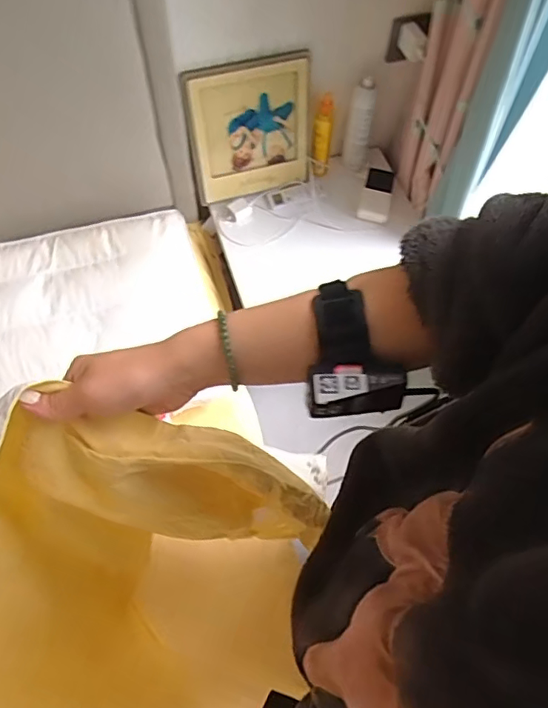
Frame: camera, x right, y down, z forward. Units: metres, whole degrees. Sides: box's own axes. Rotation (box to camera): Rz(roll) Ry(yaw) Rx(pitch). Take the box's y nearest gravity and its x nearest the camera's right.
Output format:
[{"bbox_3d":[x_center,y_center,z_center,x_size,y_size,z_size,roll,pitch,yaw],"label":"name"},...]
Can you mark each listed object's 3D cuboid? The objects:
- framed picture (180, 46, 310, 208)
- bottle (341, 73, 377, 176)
[{"bbox_3d":[-0.047,-0.453,1.115,0.249,0.296,0.026,-10,56,-5],"label":"framed picture"},{"bbox_3d":[0.185,-0.482,1.188,0.059,0.218,0.050,12,63,5],"label":"bottle"}]

